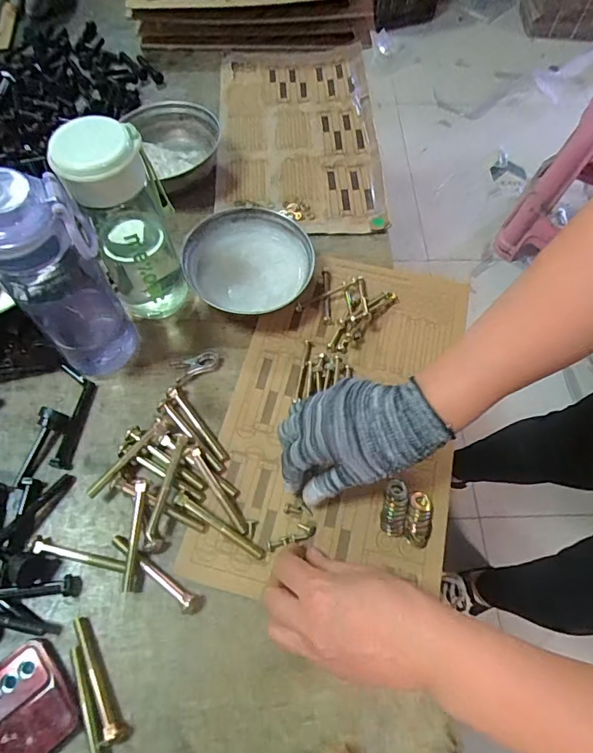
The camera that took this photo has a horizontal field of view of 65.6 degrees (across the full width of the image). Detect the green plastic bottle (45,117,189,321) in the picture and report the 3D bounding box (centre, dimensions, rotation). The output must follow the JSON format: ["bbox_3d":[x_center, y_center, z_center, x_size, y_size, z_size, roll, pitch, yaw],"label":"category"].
[{"bbox_3d":[-0.153,-0.134,0.446,0.084,0.201,0.066,-17,65,-11],"label":"green plastic bottle"}]

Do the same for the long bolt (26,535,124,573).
[{"bbox_3d":[-0.196,0.159,0.409,0.089,0.016,0.013,13,64,4],"label":"long bolt"}]

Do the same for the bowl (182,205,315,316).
[{"bbox_3d":[-0.054,-0.126,0.523,0.139,0.046,0.138,1,63,-2],"label":"bowl"}]

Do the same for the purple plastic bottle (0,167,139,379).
[{"bbox_3d":[-0.206,-0.077,0.414,0.088,0.218,0.074,-30,68,-16],"label":"purple plastic bottle"}]

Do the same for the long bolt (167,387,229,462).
[{"bbox_3d":[-0.100,0.048,0.462,0.009,0.013,0.096,-37,71,-19],"label":"long bolt"}]

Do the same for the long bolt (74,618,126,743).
[{"bbox_3d":[-0.163,0.242,0.369,0.016,0.016,0.097,-28,68,-15],"label":"long bolt"}]

